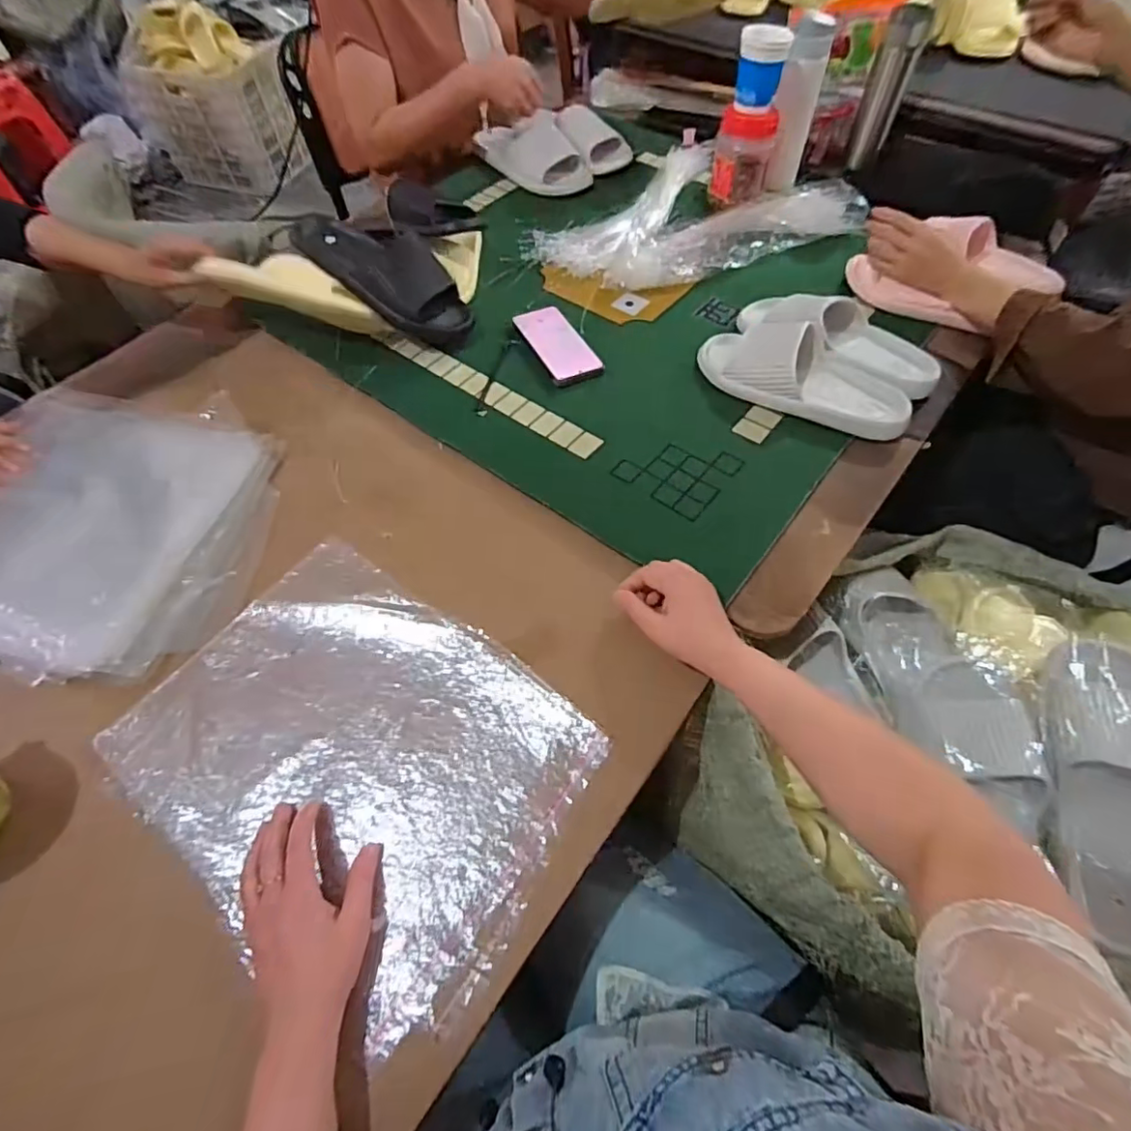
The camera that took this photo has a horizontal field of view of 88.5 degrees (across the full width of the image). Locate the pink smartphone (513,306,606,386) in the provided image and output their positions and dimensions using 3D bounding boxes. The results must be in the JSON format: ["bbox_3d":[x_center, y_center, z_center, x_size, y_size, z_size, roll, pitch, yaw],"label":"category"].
[{"bbox_3d":[-0.012,-0.311,0.807,0.074,0.014,0.161,-23,61,-11],"label":"pink smartphone"}]

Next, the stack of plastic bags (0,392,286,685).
[{"bbox_3d":[-0.579,-0.057,0.666,0.470,0.067,0.360,7,60,7],"label":"stack of plastic bags"}]

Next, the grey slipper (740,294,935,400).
[{"bbox_3d":[0.360,-0.311,0.763,0.272,0.069,0.122,31,66,20],"label":"grey slipper"}]

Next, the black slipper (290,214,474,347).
[{"bbox_3d":[-0.241,-0.404,0.793,0.252,0.081,0.094,28,65,-13],"label":"black slipper"}]

